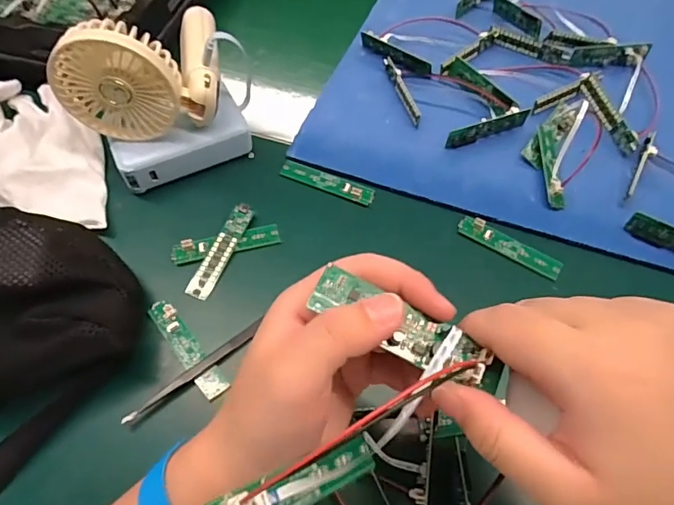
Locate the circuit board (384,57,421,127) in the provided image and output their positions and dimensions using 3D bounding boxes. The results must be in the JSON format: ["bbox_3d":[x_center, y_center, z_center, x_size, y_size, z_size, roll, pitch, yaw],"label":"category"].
[{"bbox_3d":[0.062,-0.154,0.456,0.008,0.014,0.082,-14,64,-9],"label":"circuit board"}]

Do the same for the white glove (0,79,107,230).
[{"bbox_3d":[-0.264,-0.094,0.404,0.211,0.039,0.097,40,68,18],"label":"white glove"}]

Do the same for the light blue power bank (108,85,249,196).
[{"bbox_3d":[-0.132,-0.092,0.410,0.113,0.039,0.047,-26,66,-14],"label":"light blue power bank"}]

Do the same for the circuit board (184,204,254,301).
[{"bbox_3d":[-0.091,-0.002,0.380,0.017,0.004,0.083,27,70,-3],"label":"circuit board"}]

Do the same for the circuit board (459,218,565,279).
[{"bbox_3d":[0.138,-0.006,0.384,0.084,0.006,0.018,29,66,13],"label":"circuit board"}]

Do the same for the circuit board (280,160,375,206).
[{"bbox_3d":[-0.009,-0.062,0.415,0.085,0.006,0.017,22,64,10],"label":"circuit board"}]

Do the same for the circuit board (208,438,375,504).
[{"bbox_3d":[-0.013,0.092,0.190,0.082,0.010,0.014,-4,55,-45],"label":"circuit board"}]

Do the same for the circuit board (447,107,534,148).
[{"bbox_3d":[0.137,-0.112,0.433,0.083,0.017,0.009,-18,64,-10],"label":"circuit board"}]

